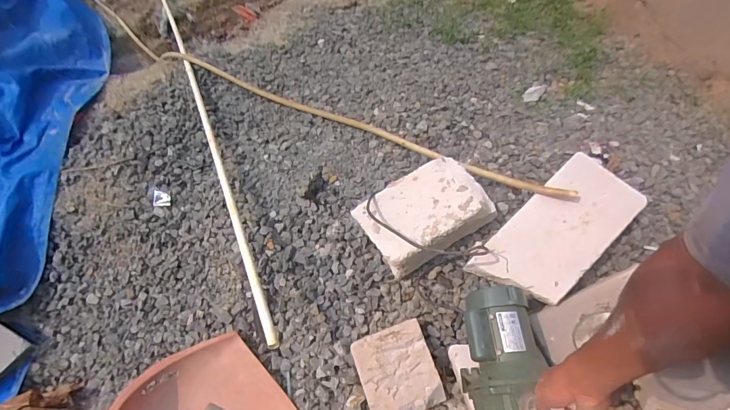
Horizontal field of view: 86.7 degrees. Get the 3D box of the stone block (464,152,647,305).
[{"bbox_3d":[0.456,0.059,0.907,0.420,0.062,0.212,-38,61,-6],"label":"stone block"}]

